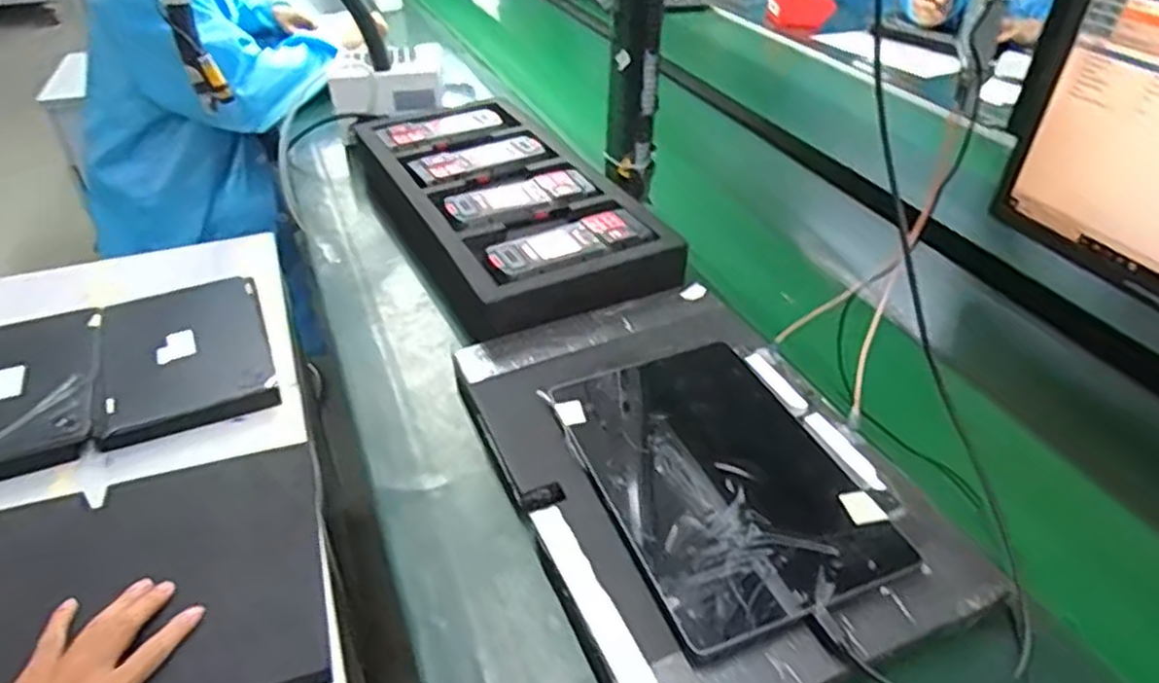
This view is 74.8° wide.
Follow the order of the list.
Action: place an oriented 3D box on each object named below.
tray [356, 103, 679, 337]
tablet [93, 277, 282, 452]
[{"bbox_3d":[-0.105,-0.170,0.888,0.234,0.068,0.497,-17,40,-21],"label":"tray"},{"bbox_3d":[-0.456,0.003,0.881,0.177,0.035,0.247,-17,40,-20],"label":"tablet"}]

